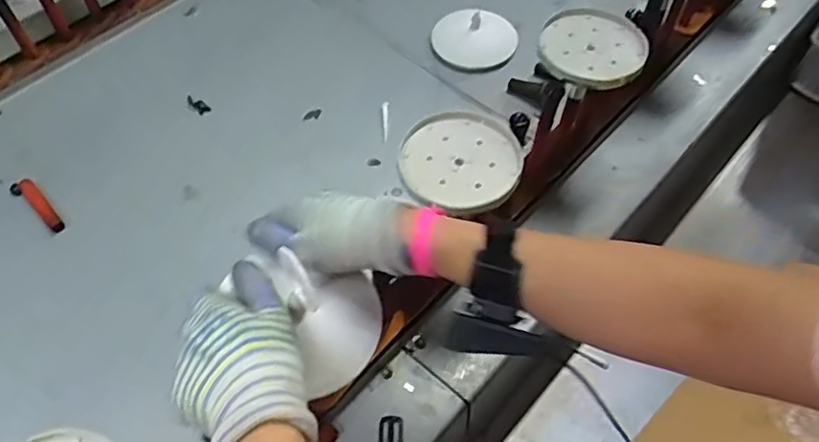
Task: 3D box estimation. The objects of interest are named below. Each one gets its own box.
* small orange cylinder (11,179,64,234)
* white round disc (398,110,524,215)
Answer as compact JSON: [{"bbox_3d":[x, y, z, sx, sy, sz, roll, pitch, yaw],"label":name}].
[{"bbox_3d":[-0.456,-0.020,0.779,0.102,0.013,0.026,37,62,24],"label":"small orange cylinder"},{"bbox_3d":[0.047,-0.059,0.582,0.107,0.012,0.114,0,54,1],"label":"white round disc"}]

